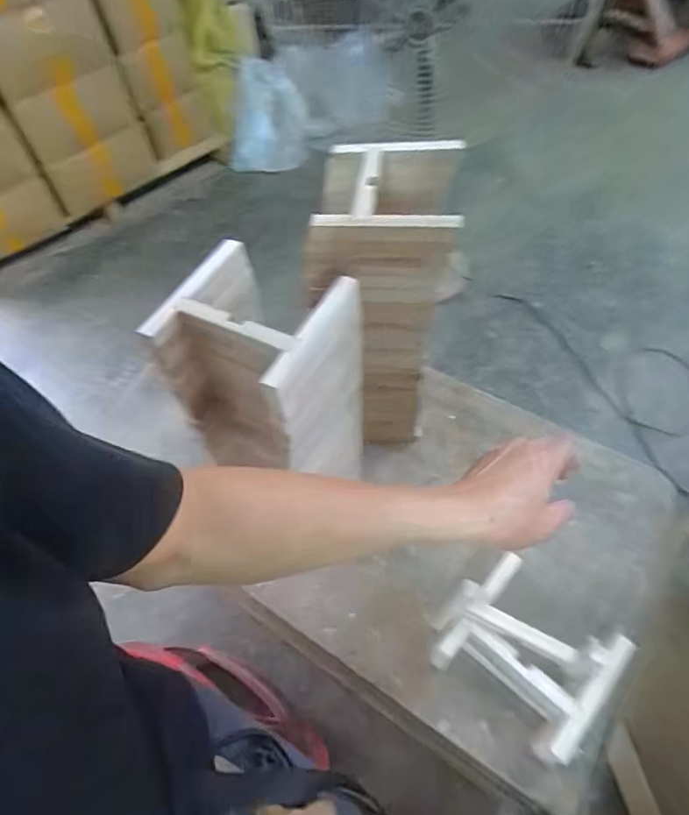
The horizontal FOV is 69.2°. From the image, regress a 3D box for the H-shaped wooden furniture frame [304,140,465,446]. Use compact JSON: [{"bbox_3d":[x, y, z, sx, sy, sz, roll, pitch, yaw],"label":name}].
[{"bbox_3d":[0.052,-0.138,0.720,0.151,0.428,0.188,4,56,6],"label":"H-shaped wooden furniture frame"}]

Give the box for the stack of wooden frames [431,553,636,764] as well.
[{"bbox_3d":[0.208,0.285,0.594,0.179,0.147,0.153,38,66,26],"label":"stack of wooden frames"}]

